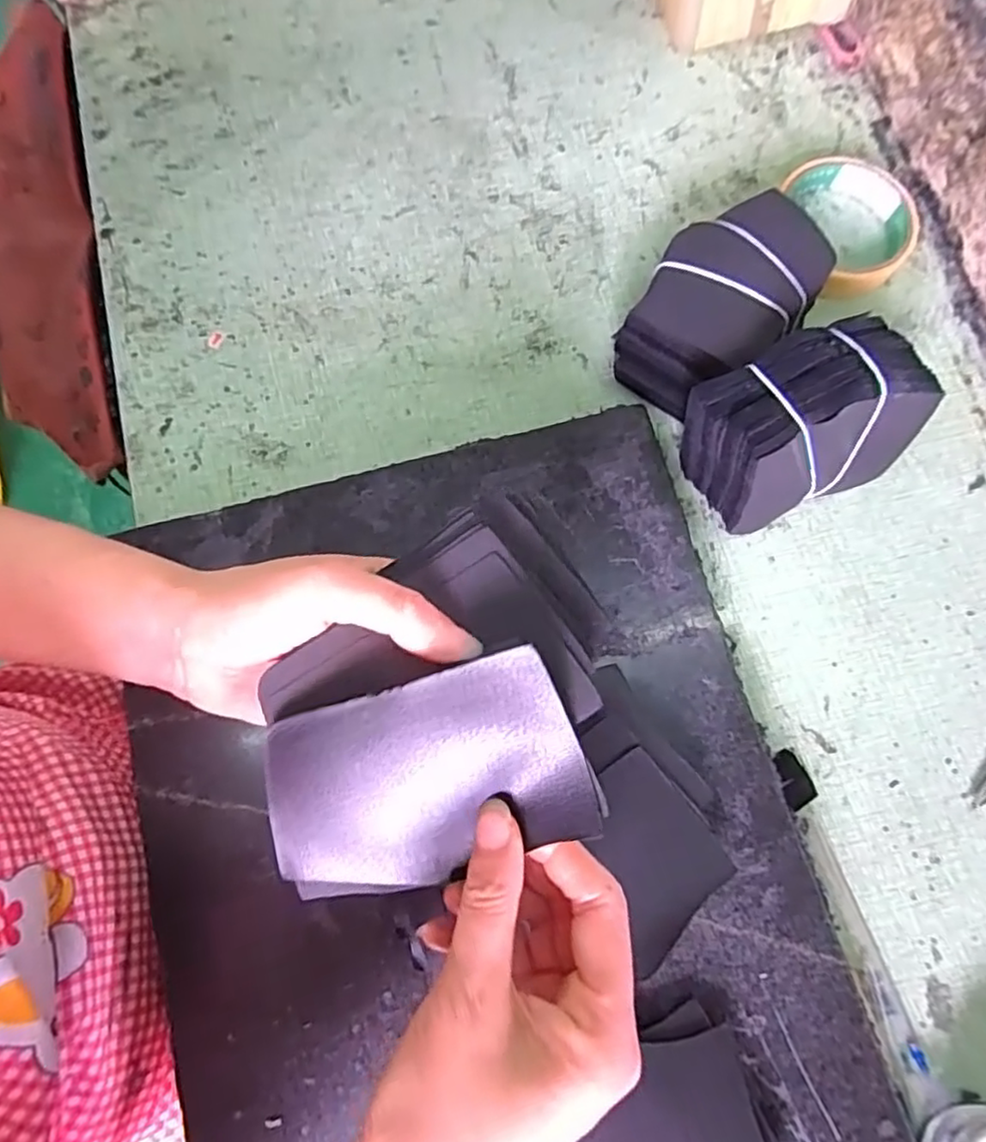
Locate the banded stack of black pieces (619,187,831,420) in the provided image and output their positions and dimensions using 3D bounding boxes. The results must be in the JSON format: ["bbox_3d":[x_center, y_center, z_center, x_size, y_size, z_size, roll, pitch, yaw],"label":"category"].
[{"bbox_3d":[0.130,-0.149,0.379,0.077,0.051,0.128,34,76,7],"label":"banded stack of black pieces"}]

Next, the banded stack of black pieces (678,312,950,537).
[{"bbox_3d":[0.166,-0.078,0.354,0.126,0.092,0.056,-25,56,-7],"label":"banded stack of black pieces"}]

